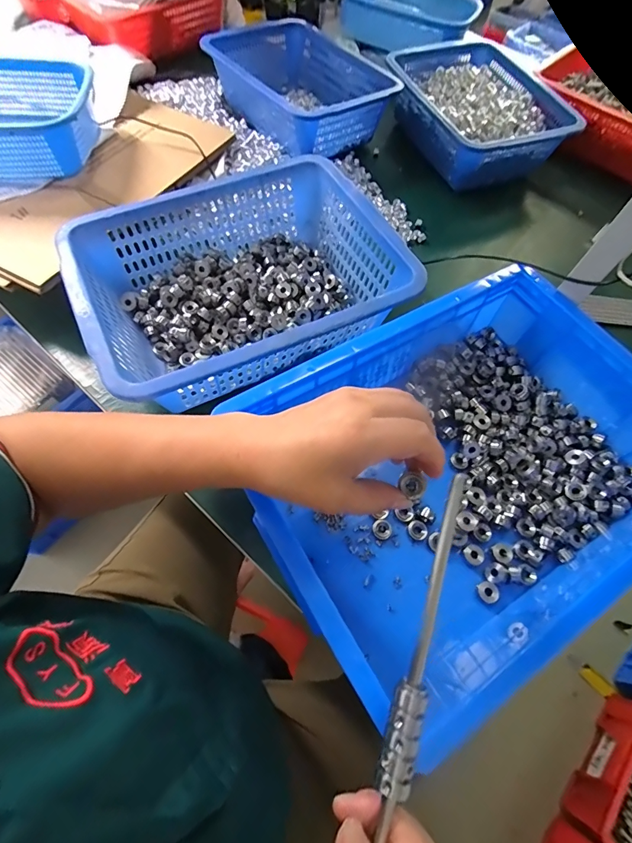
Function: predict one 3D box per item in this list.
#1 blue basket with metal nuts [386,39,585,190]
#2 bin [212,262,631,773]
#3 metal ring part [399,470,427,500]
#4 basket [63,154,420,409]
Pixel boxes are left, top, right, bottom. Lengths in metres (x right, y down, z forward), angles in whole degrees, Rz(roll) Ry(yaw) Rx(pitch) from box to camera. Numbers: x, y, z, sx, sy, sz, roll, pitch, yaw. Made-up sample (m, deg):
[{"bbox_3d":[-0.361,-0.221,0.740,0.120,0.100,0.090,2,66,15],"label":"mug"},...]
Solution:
[{"bbox_3d":[0.273,-0.546,0.704,0.230,0.096,0.329,-23,68,-14],"label":"blue basket with metal nuts"},{"bbox_3d":[0.153,0.036,0.398,0.408,0.106,0.303,-29,69,-16],"label":"bin"},{"bbox_3d":[0.067,0.044,0.273,0.018,0.010,0.016,39,94,2],"label":"metal ring part"},{"bbox_3d":[-0.087,-0.161,0.472,0.345,0.100,0.269,-21,67,-13],"label":"basket"}]

